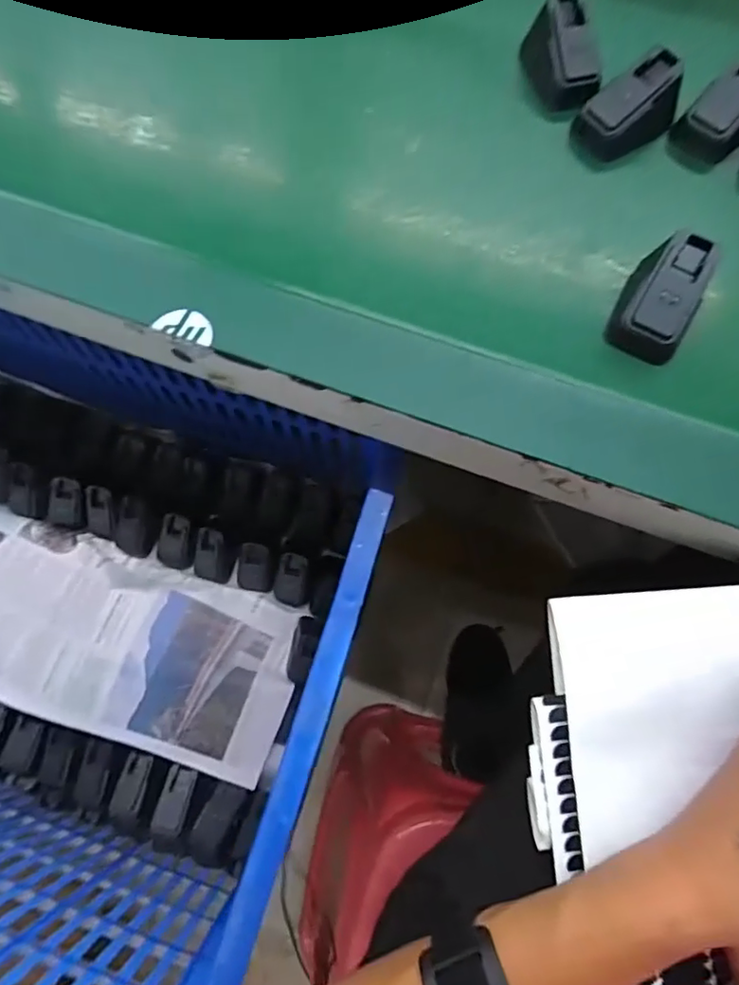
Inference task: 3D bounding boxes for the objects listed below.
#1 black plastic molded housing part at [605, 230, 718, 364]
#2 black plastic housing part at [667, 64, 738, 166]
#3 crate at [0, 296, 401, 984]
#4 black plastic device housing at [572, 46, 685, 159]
[{"bbox_3d":[0.175,-0.117,0.337,0.039,0.035,0.071,23,93,4],"label":"black plastic molded housing part"},{"bbox_3d":[0.253,-0.270,0.392,0.041,0.041,0.068,43,78,13],"label":"black plastic housing part"},{"bbox_3d":[-0.345,0.085,0.519,0.667,0.296,0.444,18,74,7],"label":"crate"},{"bbox_3d":[0.184,-0.271,0.392,0.064,0.046,0.035,-29,74,-8],"label":"black plastic device housing"}]

